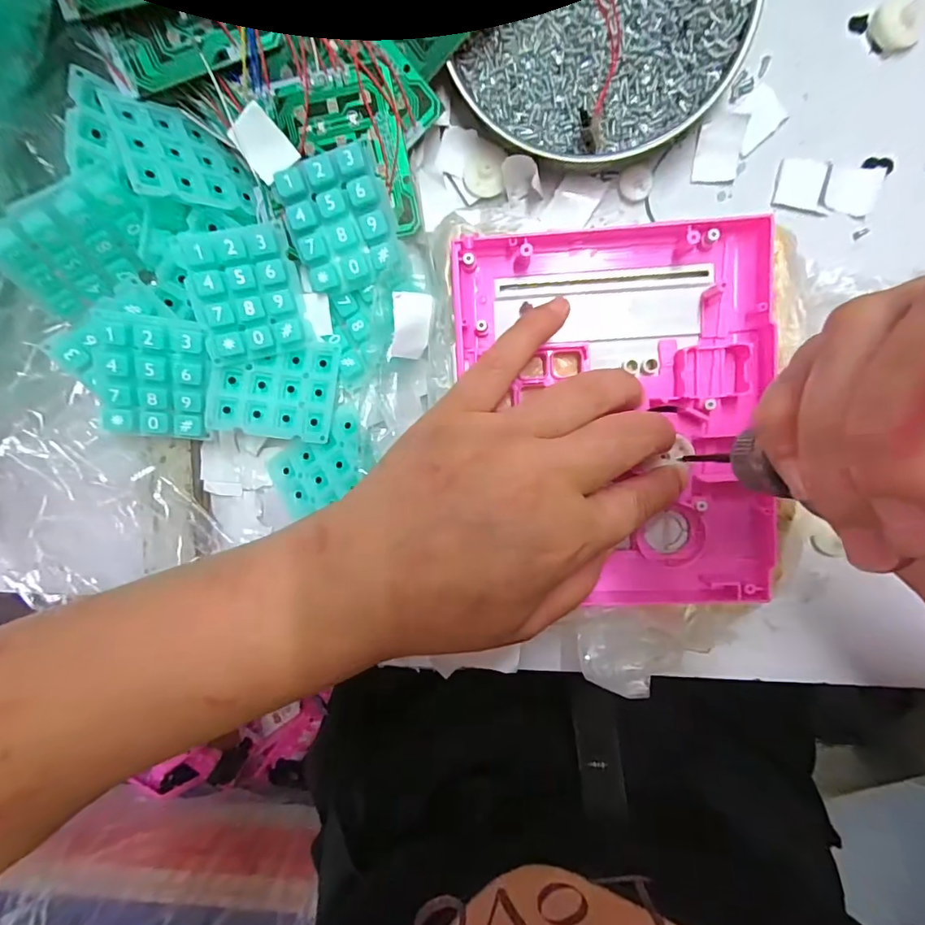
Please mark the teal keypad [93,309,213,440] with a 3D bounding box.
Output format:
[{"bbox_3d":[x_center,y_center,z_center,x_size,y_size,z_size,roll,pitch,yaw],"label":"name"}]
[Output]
[{"bbox_3d":[-0.146,-0.039,0.235,0.048,0.007,0.056,5,111,-20],"label":"teal keypad"}]

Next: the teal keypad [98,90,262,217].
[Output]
[{"bbox_3d":[-0.123,-0.138,0.225,0.004,0.056,0.048,-25,83,43],"label":"teal keypad"}]

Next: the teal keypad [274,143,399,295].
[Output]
[{"bbox_3d":[-0.057,-0.111,0.228,0.044,0.009,0.054,-16,95,6],"label":"teal keypad"}]

